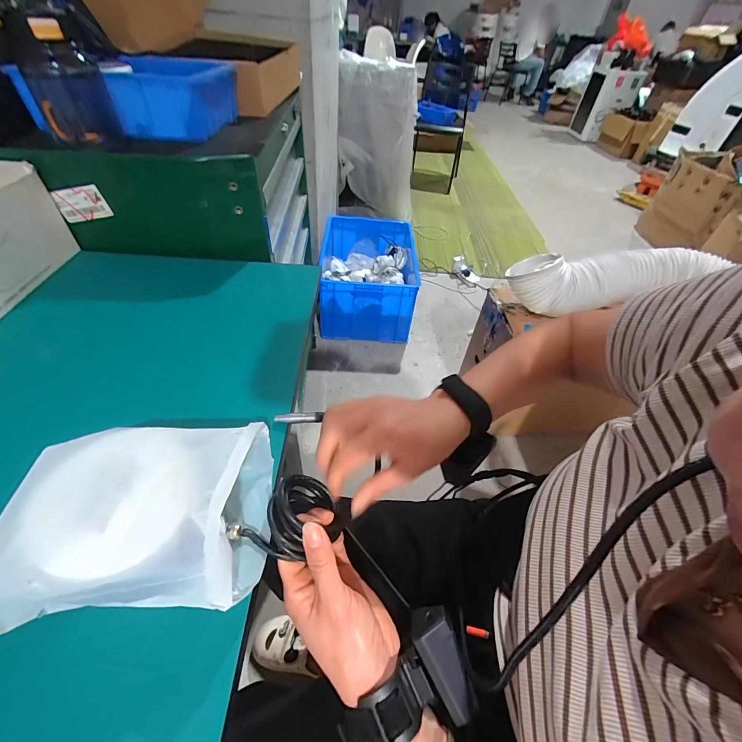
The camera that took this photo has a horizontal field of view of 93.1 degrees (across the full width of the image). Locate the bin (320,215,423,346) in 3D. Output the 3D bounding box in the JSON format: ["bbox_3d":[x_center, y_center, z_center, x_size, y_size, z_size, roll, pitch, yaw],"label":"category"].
[{"bbox_3d":[-0.013,-0.467,1.752,0.473,0.309,0.635,3,46,-3],"label":"bin"}]

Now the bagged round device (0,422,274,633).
[{"bbox_3d":[-0.166,0.106,0.255,0.173,0.090,0.131,-6,47,-12],"label":"bagged round device"}]

